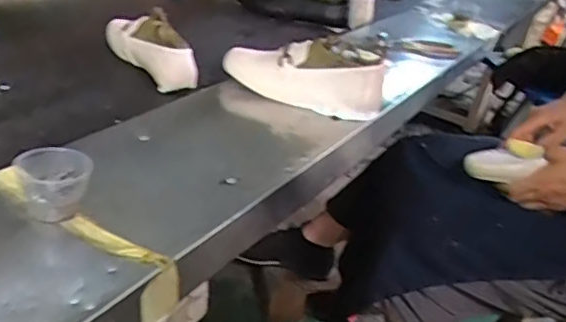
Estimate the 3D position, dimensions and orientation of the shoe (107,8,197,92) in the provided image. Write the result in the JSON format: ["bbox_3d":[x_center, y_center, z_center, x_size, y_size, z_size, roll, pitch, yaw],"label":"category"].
[{"bbox_3d":[-0.221,-0.195,0.942,0.068,0.094,0.227,-13,37,-34],"label":"shoe"}]

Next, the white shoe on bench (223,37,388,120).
[{"bbox_3d":[0.026,-0.131,0.834,0.232,0.091,0.062,19,30,23],"label":"white shoe on bench"}]

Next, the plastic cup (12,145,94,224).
[{"bbox_3d":[-0.212,0.019,0.541,0.058,0.053,0.061,8,30,-4],"label":"plastic cup"}]

